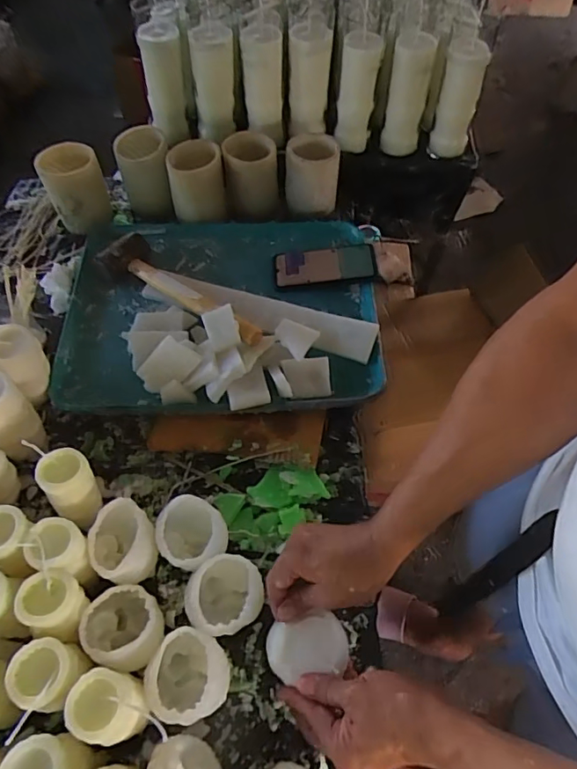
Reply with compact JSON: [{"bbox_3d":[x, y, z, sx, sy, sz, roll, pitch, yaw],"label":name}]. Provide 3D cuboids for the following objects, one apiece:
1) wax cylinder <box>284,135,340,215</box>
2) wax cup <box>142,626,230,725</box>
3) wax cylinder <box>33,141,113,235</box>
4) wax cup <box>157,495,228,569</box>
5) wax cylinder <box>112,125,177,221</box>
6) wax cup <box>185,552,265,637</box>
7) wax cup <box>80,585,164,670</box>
[{"bbox_3d":[0.041,-0.358,0.880,0.087,0.100,0.080,5,58,2],"label":"wax cylinder"},{"bbox_3d":[-0.093,0.284,0.498,0.073,0.070,0.074,0,58,0],"label":"wax cup"},{"bbox_3d":[-0.343,-0.311,0.838,0.090,0.119,0.090,-19,60,-12],"label":"wax cylinder"},{"bbox_3d":[-0.106,0.170,0.573,0.069,0.069,0.072,0,58,0],"label":"wax cup"},{"bbox_3d":[-0.241,-0.350,0.879,0.084,0.135,0.086,-16,59,-10],"label":"wax cylinder"},{"bbox_3d":[-0.065,0.221,0.536,0.076,0.070,0.072,0,58,0],"label":"wax cup"},{"bbox_3d":[-0.160,0.246,0.517,0.073,0.071,0.071,0,58,0],"label":"wax cup"}]

